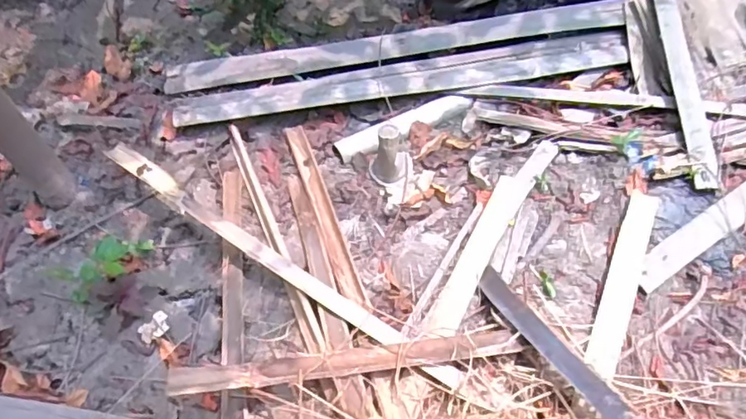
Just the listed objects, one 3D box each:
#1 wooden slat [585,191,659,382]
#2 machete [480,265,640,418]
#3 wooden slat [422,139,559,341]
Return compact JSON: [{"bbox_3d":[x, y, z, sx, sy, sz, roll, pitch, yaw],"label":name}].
[{"bbox_3d":[0.354,0.095,0.785,0.042,0.012,0.305,22,60,13],"label":"wooden slat"},{"bbox_3d":[0.235,0.197,0.645,0.048,0.029,0.393,-19,34,-12],"label":"machete"},{"bbox_3d":[0.182,0.024,0.844,0.053,0.015,0.412,23,55,23],"label":"wooden slat"}]

